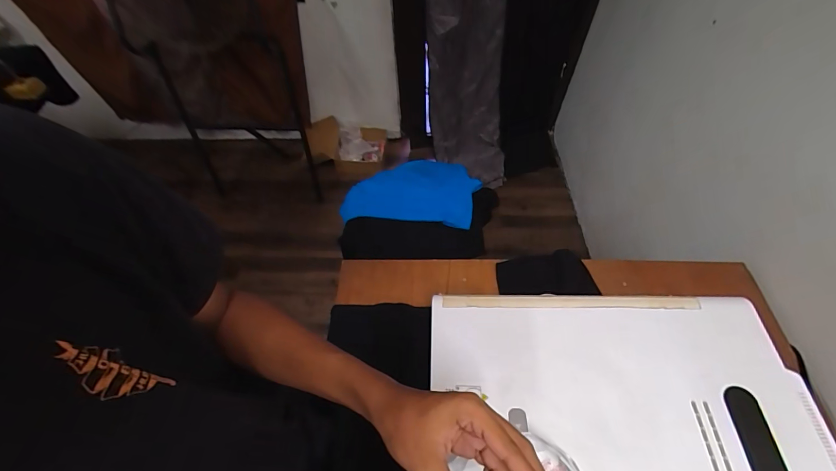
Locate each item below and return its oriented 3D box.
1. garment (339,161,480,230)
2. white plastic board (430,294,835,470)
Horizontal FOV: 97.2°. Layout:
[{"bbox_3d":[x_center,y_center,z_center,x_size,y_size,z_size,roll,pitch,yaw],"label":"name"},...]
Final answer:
[{"bbox_3d":[-0.034,-0.150,1.174,0.436,0.103,0.256,5,58,7],"label":"garment"},{"bbox_3d":[0.273,0.264,0.490,0.497,0.025,0.399,1,56,2],"label":"white plastic board"}]

